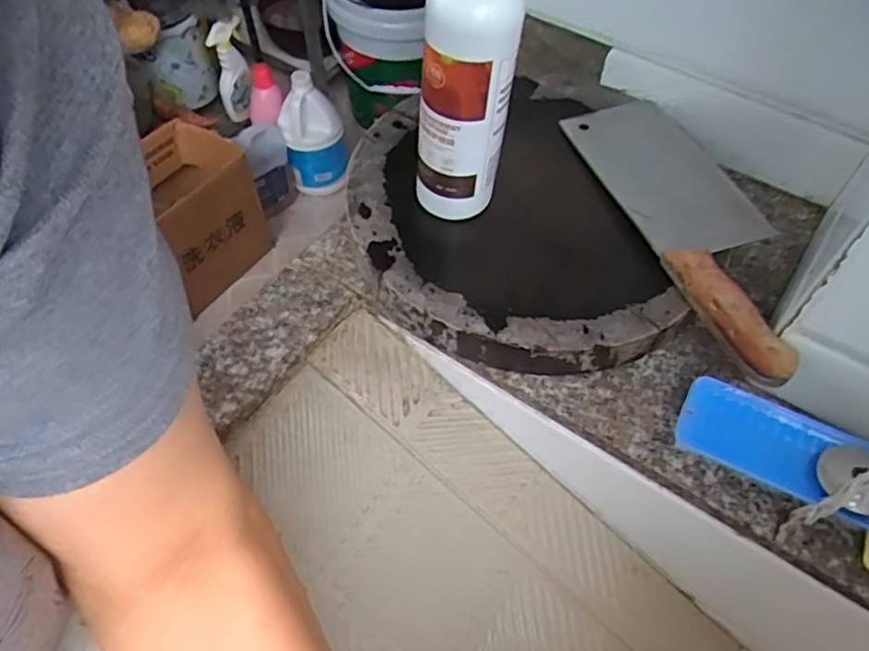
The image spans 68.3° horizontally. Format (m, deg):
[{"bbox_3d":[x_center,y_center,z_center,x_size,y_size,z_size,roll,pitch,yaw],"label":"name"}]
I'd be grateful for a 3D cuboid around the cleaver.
[{"bbox_3d":[0.224,-0.094,0.532,0.124,0.046,0.318,-14,57,-10],"label":"cleaver"}]

